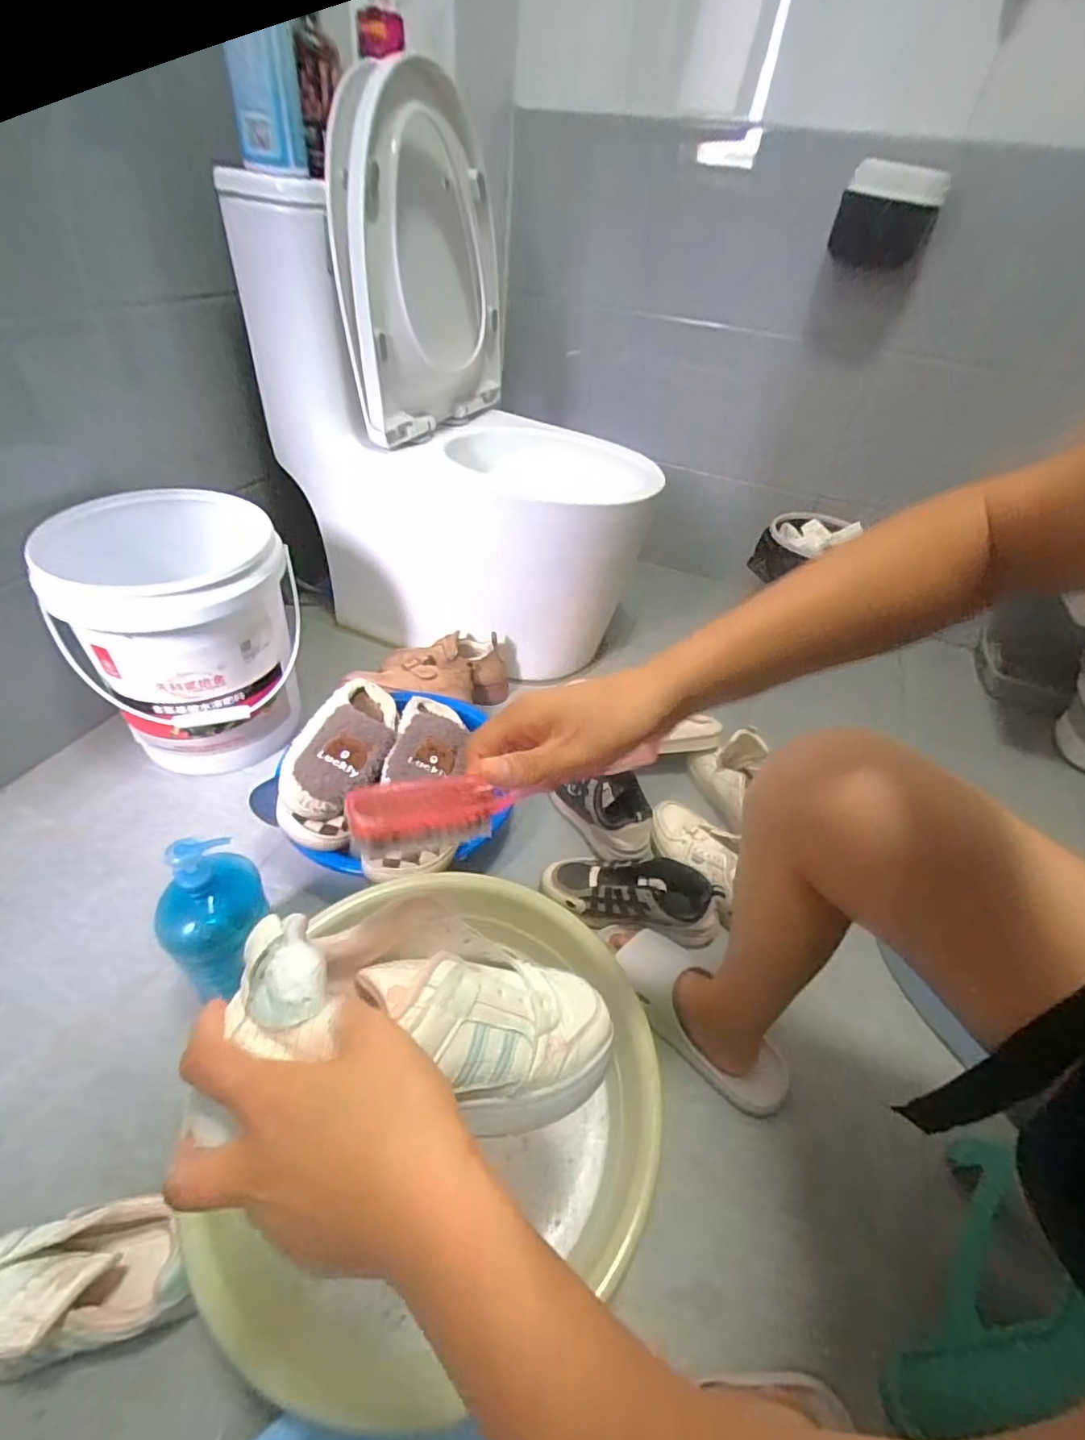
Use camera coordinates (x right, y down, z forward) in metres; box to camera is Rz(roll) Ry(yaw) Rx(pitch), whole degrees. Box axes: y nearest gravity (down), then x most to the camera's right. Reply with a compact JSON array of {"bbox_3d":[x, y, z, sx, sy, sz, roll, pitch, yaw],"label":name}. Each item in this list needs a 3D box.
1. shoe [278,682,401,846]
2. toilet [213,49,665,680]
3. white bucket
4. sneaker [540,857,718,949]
[{"bbox_3d":[-0.270,0.041,0.811,0.125,0.086,0.263,7,42,0],"label":"shoe"},{"bbox_3d":[-0.118,-0.533,1.054,0.574,0.744,0.437,24,45,18],"label":"toilet"},{"bbox_3d":[-0.561,-0.148,0.935,0.295,0.335,0.361,-20,48,-27],"label":"white bucket"},{"bbox_3d":[0.121,0.234,0.801,0.233,0.085,0.079,11,42,5],"label":"sneaker"}]

